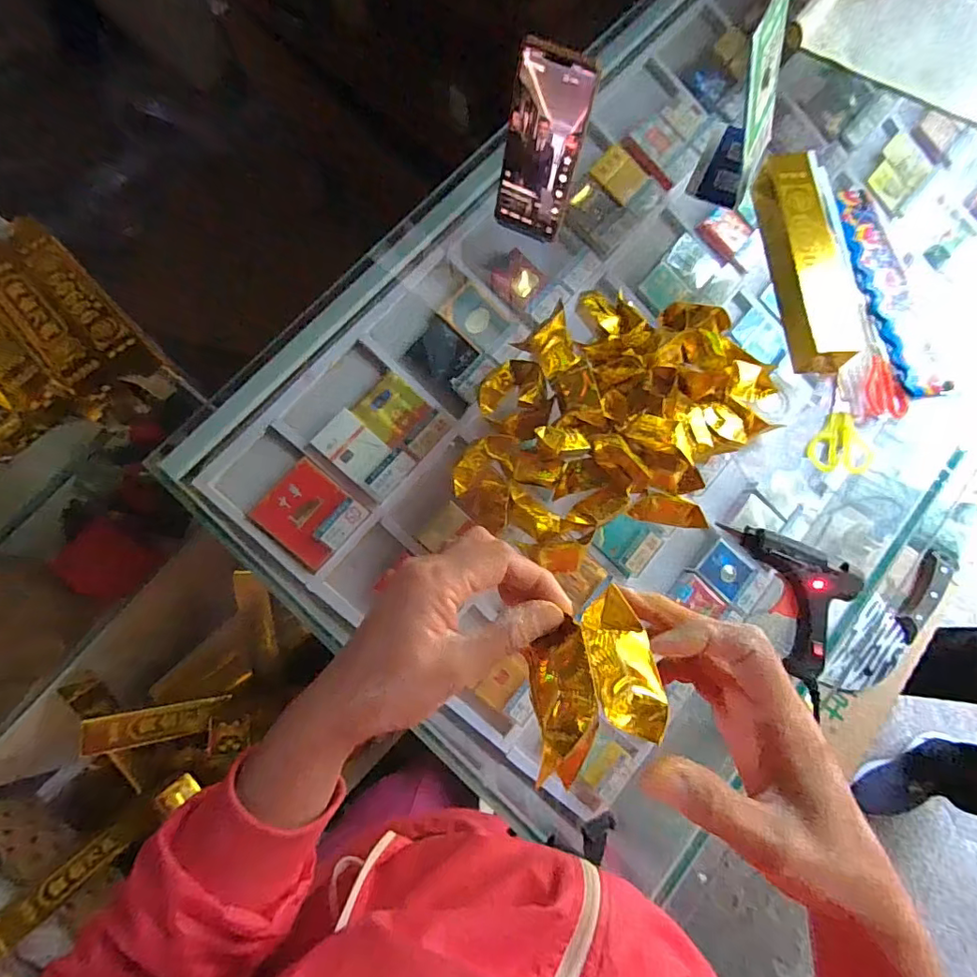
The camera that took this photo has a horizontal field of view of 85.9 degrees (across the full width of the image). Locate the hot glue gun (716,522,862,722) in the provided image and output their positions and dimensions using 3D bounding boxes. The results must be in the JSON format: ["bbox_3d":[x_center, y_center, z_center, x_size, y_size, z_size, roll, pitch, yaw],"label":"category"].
[{"bbox_3d":[0.276,0.095,0.454,0.073,0.030,0.159,-19,75,-3],"label":"hot glue gun"}]

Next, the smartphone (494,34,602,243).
[{"bbox_3d":[0.052,-0.326,0.509,0.075,0.160,0.012,23,52,8],"label":"smartphone"}]

